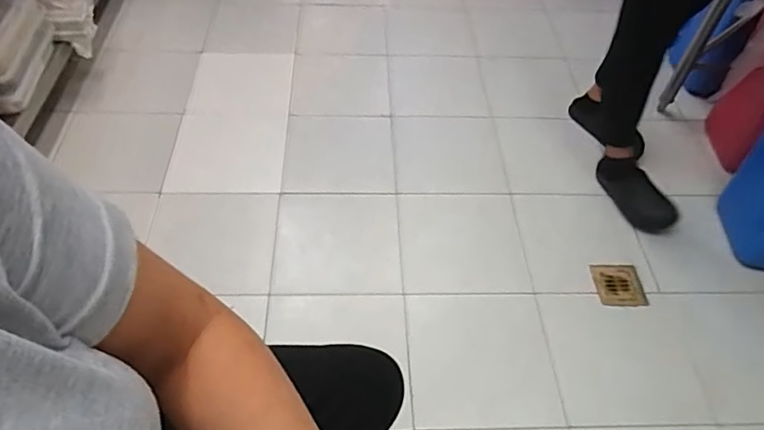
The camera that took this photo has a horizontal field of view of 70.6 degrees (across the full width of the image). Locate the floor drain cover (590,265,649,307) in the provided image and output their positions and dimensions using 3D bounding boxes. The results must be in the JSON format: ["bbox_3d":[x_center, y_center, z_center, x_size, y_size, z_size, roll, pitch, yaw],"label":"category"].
[{"bbox_3d":[0.566,0.167,1.288,0.118,0.010,0.107,0,51,-4],"label":"floor drain cover"}]

